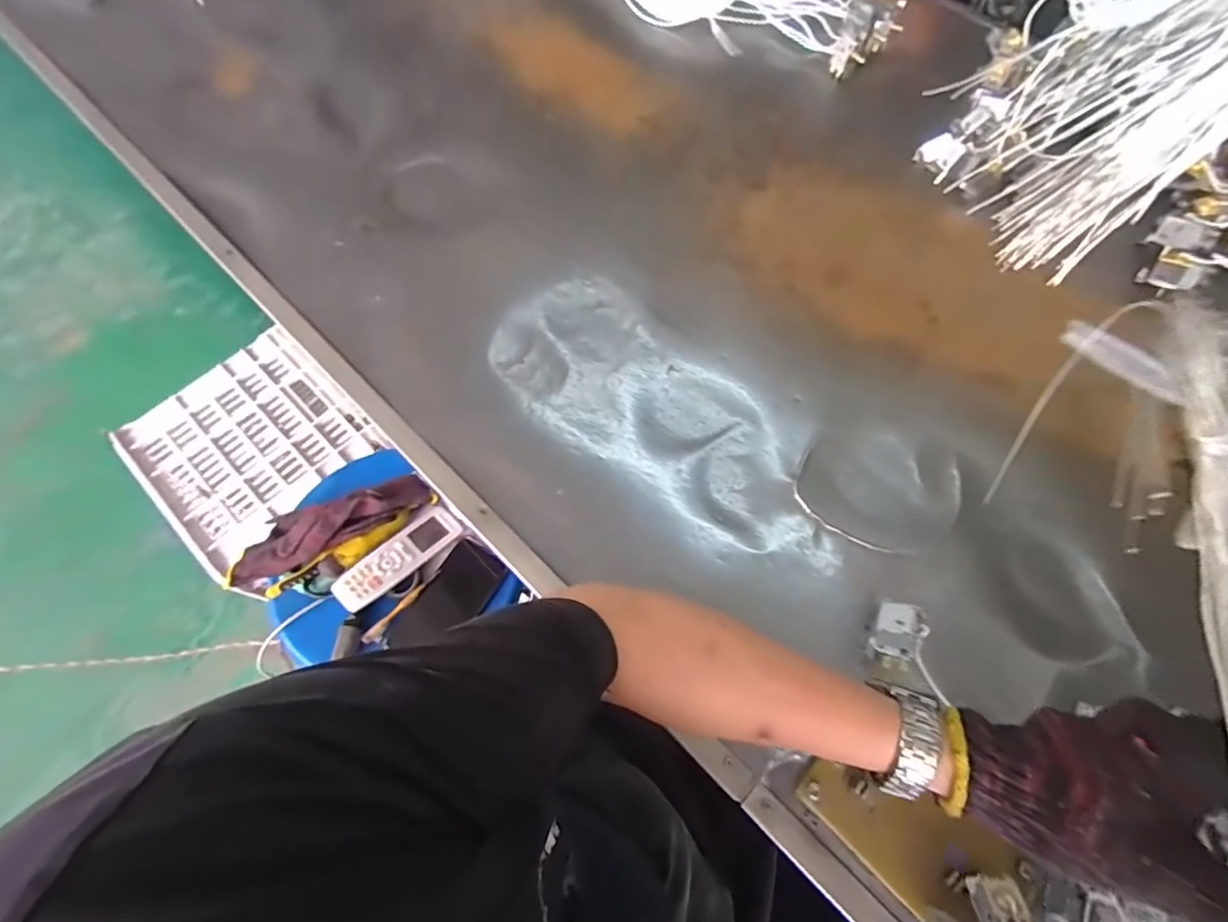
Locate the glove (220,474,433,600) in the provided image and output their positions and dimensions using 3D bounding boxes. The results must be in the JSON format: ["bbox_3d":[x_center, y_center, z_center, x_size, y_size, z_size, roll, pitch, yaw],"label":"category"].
[{"bbox_3d":[-0.357,0.090,0.695,0.242,0.052,0.096,-16,67,-9],"label":"glove"}]

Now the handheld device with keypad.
[{"bbox_3d":[-0.273,0.121,0.696,0.056,0.018,0.165,38,58,17],"label":"handheld device with keypad"}]

